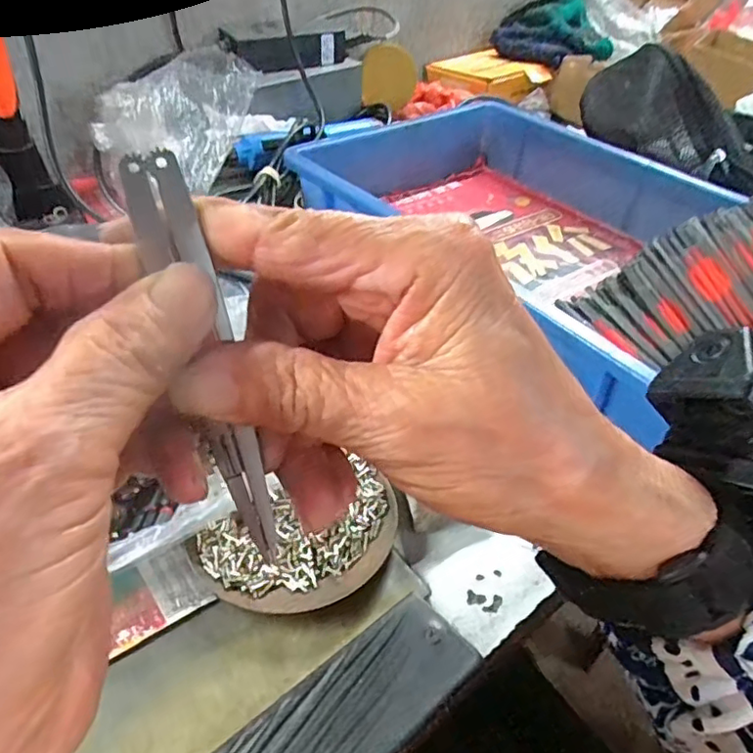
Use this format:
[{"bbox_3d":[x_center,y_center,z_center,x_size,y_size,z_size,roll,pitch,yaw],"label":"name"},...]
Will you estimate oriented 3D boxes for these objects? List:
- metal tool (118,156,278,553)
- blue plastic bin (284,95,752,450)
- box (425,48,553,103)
[{"bbox_3d":[-0.041,-0.001,0.149,0.014,0.102,0.004,-20,20,-24],"label":"metal tool"},{"bbox_3d":[0.158,-0.125,0.532,0.295,0.086,0.429,-26,49,-30],"label":"blue plastic bin"},{"bbox_3d":[0.152,-0.433,0.865,0.132,0.033,0.143,-30,50,-32],"label":"box"}]

